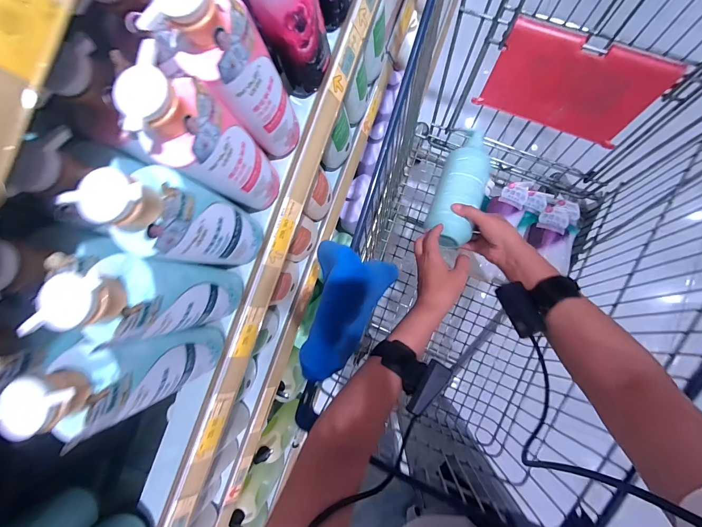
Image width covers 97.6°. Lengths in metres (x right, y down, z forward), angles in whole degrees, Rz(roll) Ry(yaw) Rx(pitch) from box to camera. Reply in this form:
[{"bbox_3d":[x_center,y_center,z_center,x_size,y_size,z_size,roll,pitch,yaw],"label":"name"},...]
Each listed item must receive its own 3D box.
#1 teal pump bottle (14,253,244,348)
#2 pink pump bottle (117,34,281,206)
[{"bbox_3d":[-0.203,0.036,0.337,0.072,0.219,0.084,9,87,6],"label":"teal pump bottle"},{"bbox_3d":[-0.147,-0.122,0.343,0.064,0.216,0.083,24,89,7],"label":"pink pump bottle"}]

